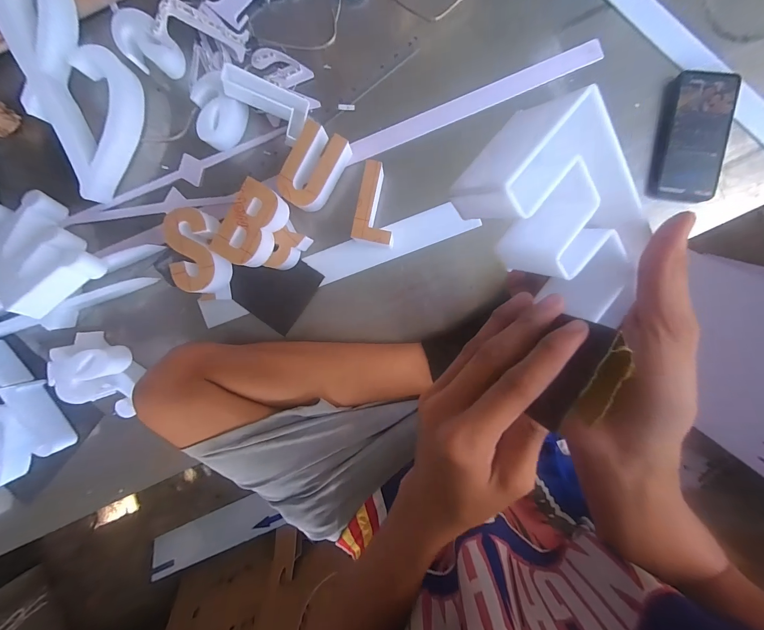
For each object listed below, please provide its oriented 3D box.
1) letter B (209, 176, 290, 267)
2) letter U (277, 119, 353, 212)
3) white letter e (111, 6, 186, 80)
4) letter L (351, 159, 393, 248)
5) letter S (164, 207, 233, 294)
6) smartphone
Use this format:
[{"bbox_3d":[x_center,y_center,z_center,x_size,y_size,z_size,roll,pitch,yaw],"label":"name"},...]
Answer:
[{"bbox_3d":[-0.174,-0.119,0.448,0.061,0.043,0.107,34,94,3],"label":"letter B"},{"bbox_3d":[-0.098,-0.207,0.478,0.065,0.050,0.109,32,94,3],"label":"letter U"},{"bbox_3d":[-0.344,-0.395,0.484,0.093,0.040,0.064,41,94,1],"label":"white letter e"},{"bbox_3d":[-0.006,-0.155,0.472,0.055,0.047,0.109,9,93,4],"label":"letter L"},{"bbox_3d":[-0.246,-0.087,0.448,0.065,0.034,0.111,-10,91,5],"label":"letter S"},{"bbox_3d":[0.429,-0.243,0.449,0.080,0.016,0.170,7,92,5],"label":"smartphone"}]

